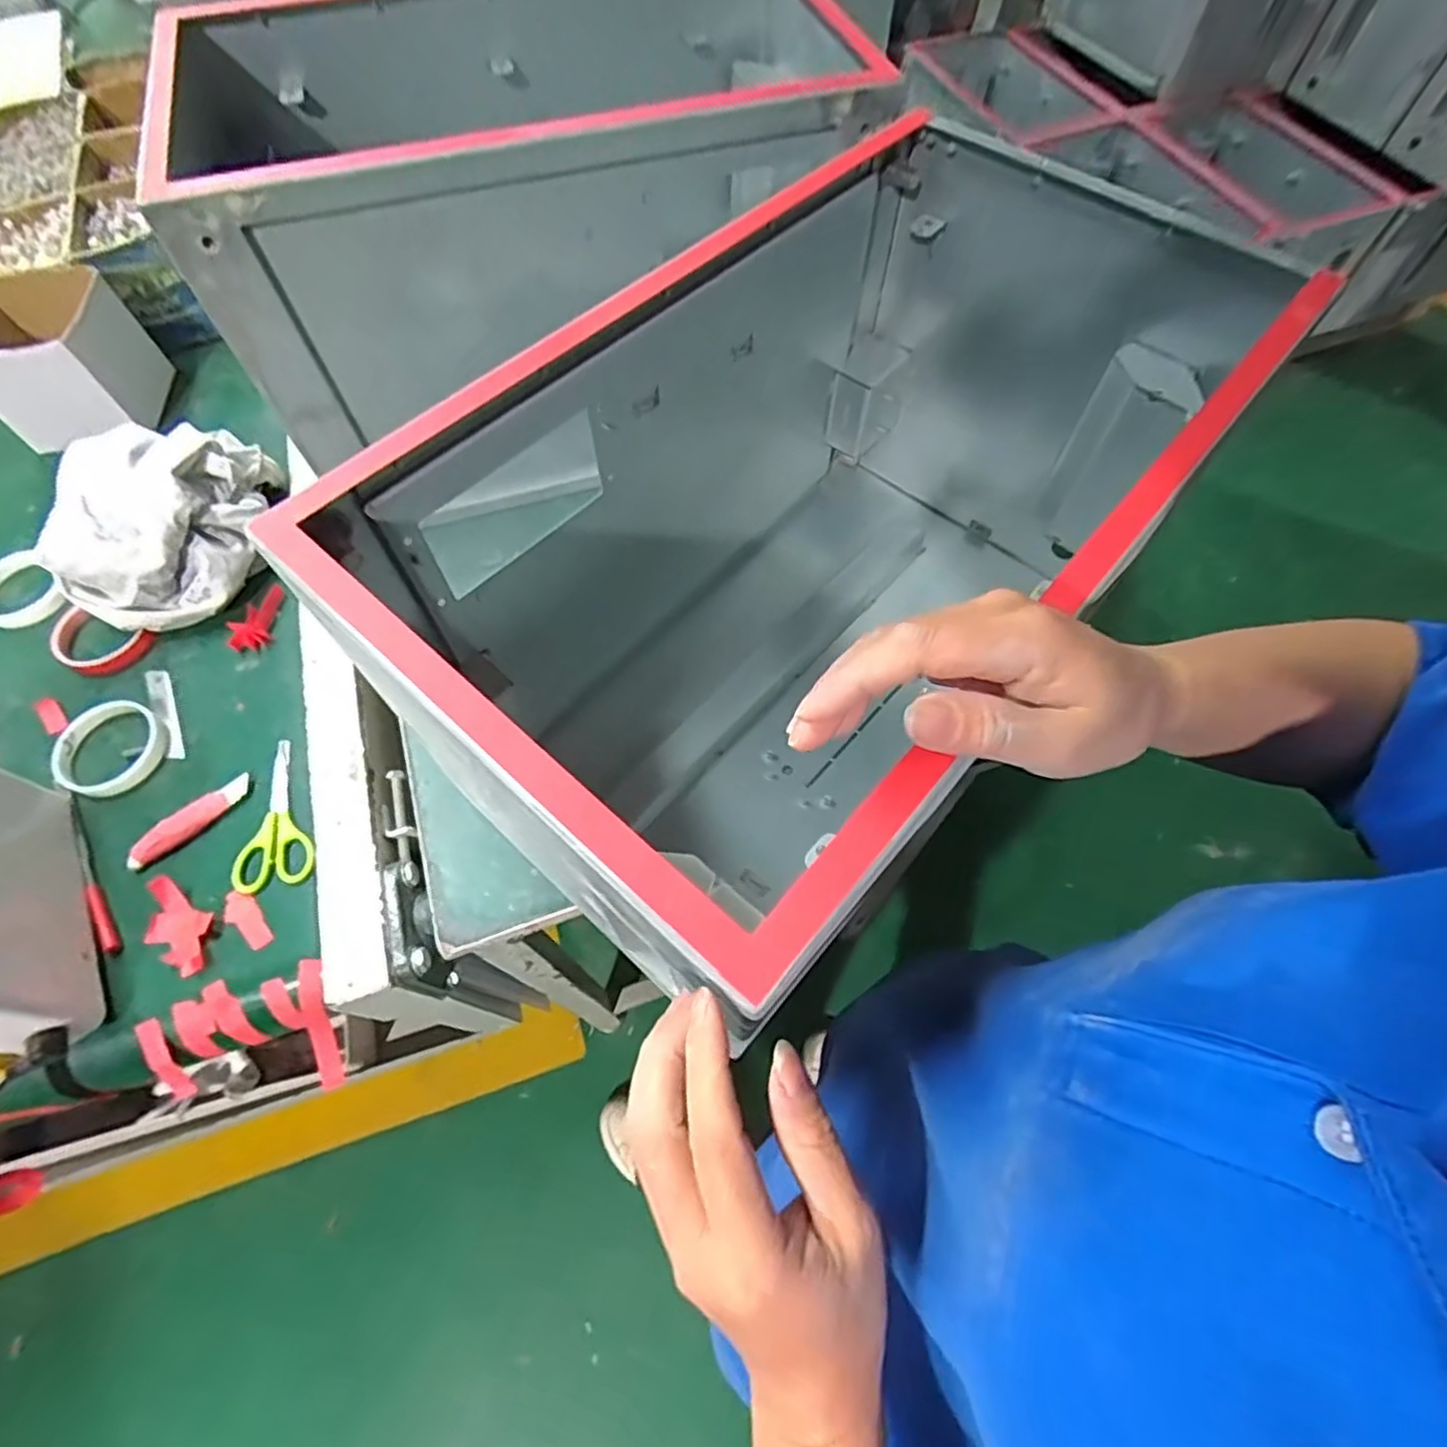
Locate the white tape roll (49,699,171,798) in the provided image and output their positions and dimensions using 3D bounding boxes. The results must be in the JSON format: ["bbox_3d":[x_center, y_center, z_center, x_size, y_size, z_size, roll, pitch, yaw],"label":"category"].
[{"bbox_3d":[-0.526,0.020,0.609,0.086,0.014,0.083,0,63,1],"label":"white tape roll"}]

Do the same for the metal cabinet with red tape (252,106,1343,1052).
[{"bbox_3d":[0.071,-0.115,0.515,0.305,0.335,0.552,36,69,17],"label":"metal cabinet with red tape"}]

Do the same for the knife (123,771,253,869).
[{"bbox_3d":[-0.433,0.079,0.577,0.101,0.007,0.027,-37,68,-17],"label":"knife"}]

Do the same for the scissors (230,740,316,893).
[{"bbox_3d":[-0.372,0.078,0.576,0.063,0.005,0.123,-23,65,-11],"label":"scissors"}]

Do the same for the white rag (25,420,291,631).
[{"bbox_3d":[-0.533,-0.194,0.674,0.183,0.102,0.201,-13,63,-6],"label":"white rag"}]

